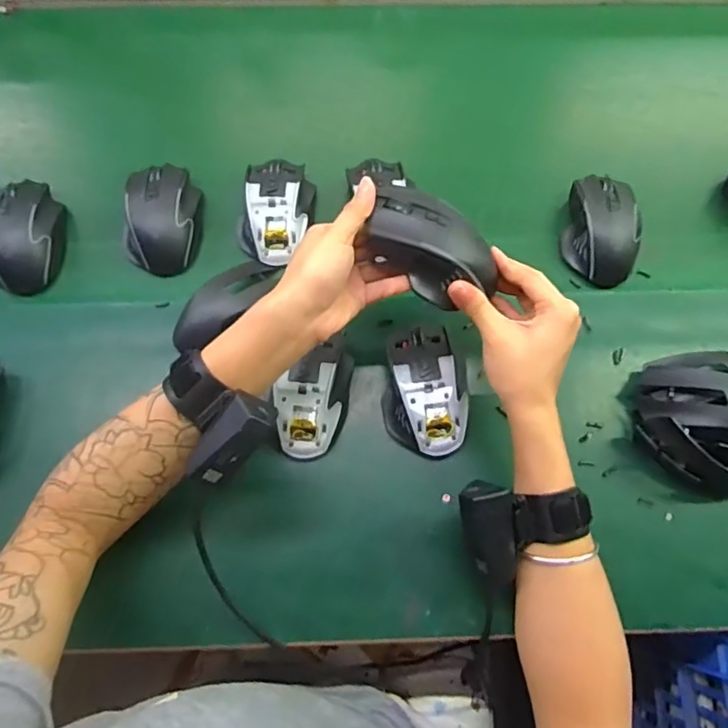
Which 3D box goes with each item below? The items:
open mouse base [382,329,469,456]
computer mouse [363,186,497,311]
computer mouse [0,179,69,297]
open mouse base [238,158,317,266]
[{"bbox_3d":[0.051,0.023,0.483,0.067,0.041,0.114,-9,71,-4],"label":"open mouse base"},{"bbox_3d":[0.053,-0.092,0.417,0.104,0.046,0.069,26,73,8],"label":"computer mouse"},{"bbox_3d":[-0.338,-0.129,0.543,0.074,0.039,0.115,-8,71,-3],"label":"computer mouse"},{"bbox_3d":[-0.087,-0.155,0.552,0.071,0.034,0.112,7,71,2],"label":"open mouse base"}]

